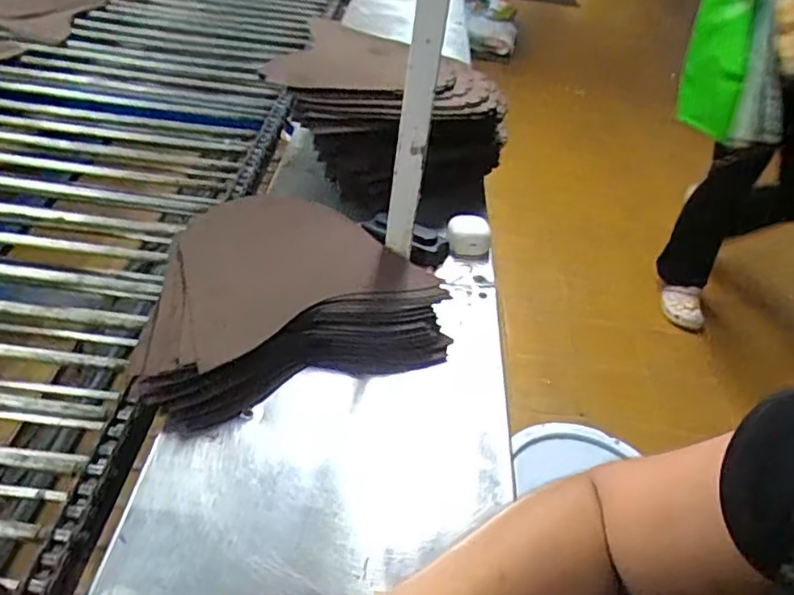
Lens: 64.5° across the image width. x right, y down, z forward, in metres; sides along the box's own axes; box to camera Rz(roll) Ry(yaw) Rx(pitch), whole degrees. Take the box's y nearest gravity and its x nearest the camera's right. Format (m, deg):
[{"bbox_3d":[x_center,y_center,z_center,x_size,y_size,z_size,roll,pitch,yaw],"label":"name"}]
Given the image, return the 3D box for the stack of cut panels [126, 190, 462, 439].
[{"bbox_3d":[-0.124,-0.009,0.643,0.293,0.069,0.252,-12,42,-24],"label":"stack of cut panels"}]

